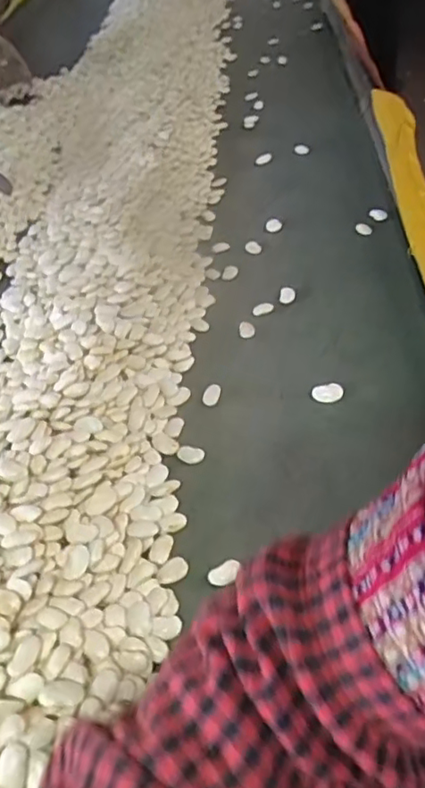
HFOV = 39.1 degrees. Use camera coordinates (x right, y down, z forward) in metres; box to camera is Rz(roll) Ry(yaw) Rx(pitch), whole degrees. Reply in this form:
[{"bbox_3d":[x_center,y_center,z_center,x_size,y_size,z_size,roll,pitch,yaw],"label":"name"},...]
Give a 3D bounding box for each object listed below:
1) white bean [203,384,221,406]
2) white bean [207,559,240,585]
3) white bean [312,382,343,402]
[{"bbox_3d":[-0.001,0.000,0.569,0.016,0.004,0.025,9,47,15],"label":"white bean"},{"bbox_3d":[0.008,0.130,0.433,0.024,0.007,0.014,-23,47,-16],"label":"white bean"},{"bbox_3d":[0.107,-0.001,0.552,0.028,0.006,0.017,-14,45,-7],"label":"white bean"}]

